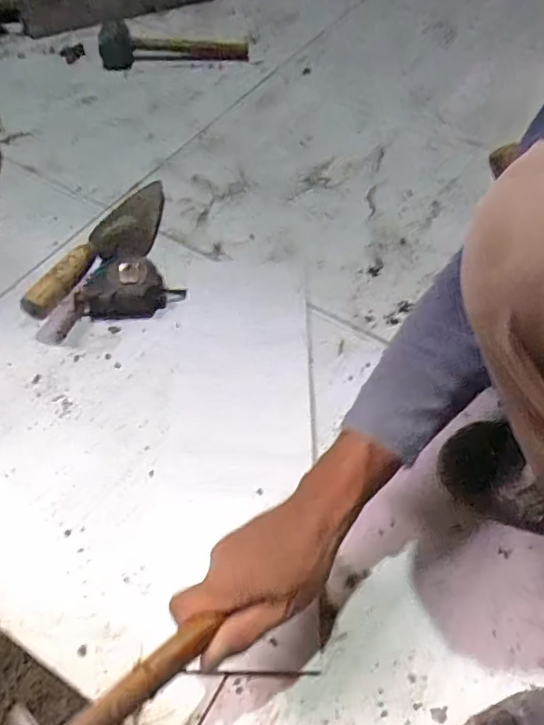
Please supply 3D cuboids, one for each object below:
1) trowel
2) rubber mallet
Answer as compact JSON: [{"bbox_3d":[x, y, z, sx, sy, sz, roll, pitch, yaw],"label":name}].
[{"bbox_3d":[-0.229,-0.166,0.731,0.090,0.056,0.326,12,40,6],"label":"trowel"},{"bbox_3d":[-0.193,-0.627,1.044,0.288,0.050,0.113,-1,56,-3],"label":"rubber mallet"}]

